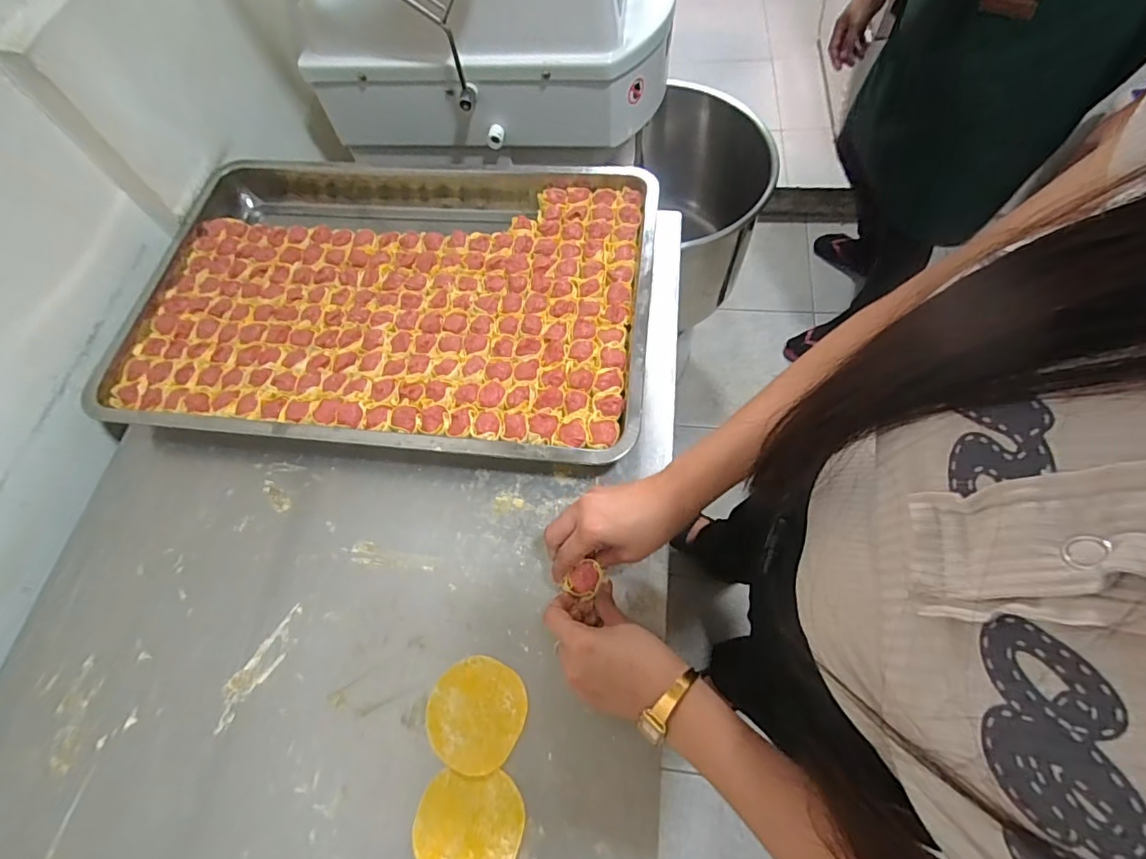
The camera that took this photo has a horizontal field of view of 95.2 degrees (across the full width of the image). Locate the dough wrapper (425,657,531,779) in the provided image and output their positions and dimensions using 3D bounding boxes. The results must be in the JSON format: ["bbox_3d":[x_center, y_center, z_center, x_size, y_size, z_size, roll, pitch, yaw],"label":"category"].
[{"bbox_3d":[-0.081,0.235,0.435,0.078,0.004,0.081,-1,63,2],"label":"dough wrapper"}]

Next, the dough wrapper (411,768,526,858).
[{"bbox_3d":[-0.081,0.306,0.402,0.082,0.004,0.072,5,65,8],"label":"dough wrapper"}]

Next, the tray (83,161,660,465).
[{"bbox_3d":[-0.209,-0.164,0.620,0.594,0.059,0.408,6,63,6],"label":"tray"}]

